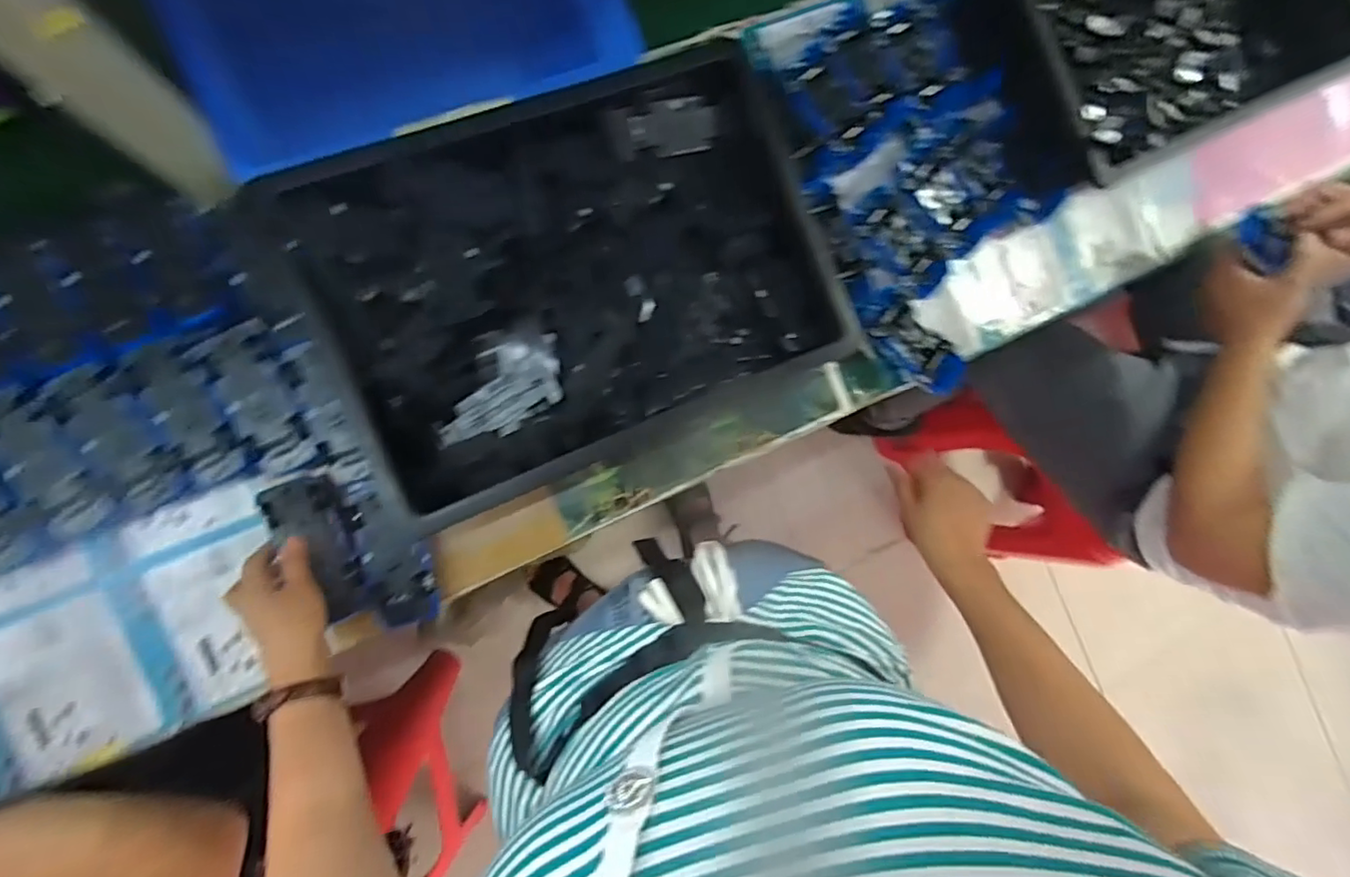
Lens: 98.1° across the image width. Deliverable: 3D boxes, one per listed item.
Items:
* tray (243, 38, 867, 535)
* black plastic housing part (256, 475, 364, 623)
[{"bbox_3d":[-0.087,-0.149,0.539,0.456,0.073,0.317,-23,91,-9],"label":"tray"},{"bbox_3d":[-0.311,0.095,0.518,0.055,0.029,0.127,-27,88,-9],"label":"black plastic housing part"}]

